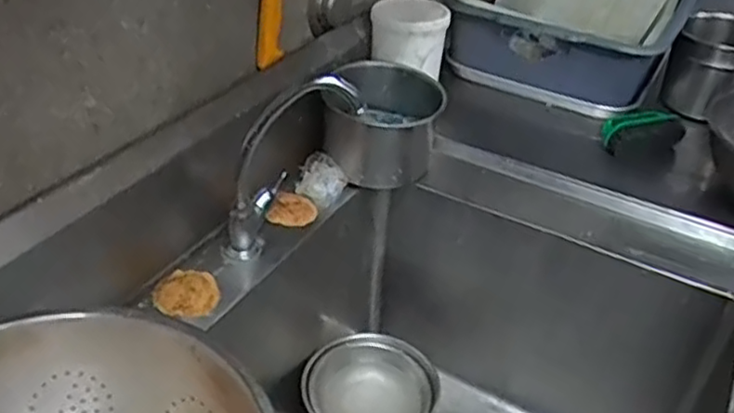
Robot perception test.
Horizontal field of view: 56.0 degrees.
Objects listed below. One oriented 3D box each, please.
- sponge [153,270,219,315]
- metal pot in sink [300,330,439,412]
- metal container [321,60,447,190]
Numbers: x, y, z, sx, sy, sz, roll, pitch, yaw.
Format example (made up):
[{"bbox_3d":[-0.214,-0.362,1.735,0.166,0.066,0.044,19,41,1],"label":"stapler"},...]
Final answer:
[{"bbox_3d":[-0.206,0.098,0.794,0.072,0.009,0.070,0,37,-6],"label":"sponge"},{"bbox_3d":[-0.001,0.298,1.026,0.184,0.120,0.173,2,36,-2],"label":"metal pot in sink"},{"bbox_3d":[0.025,-0.121,1.016,0.158,0.116,0.155,4,36,1],"label":"metal container"}]

